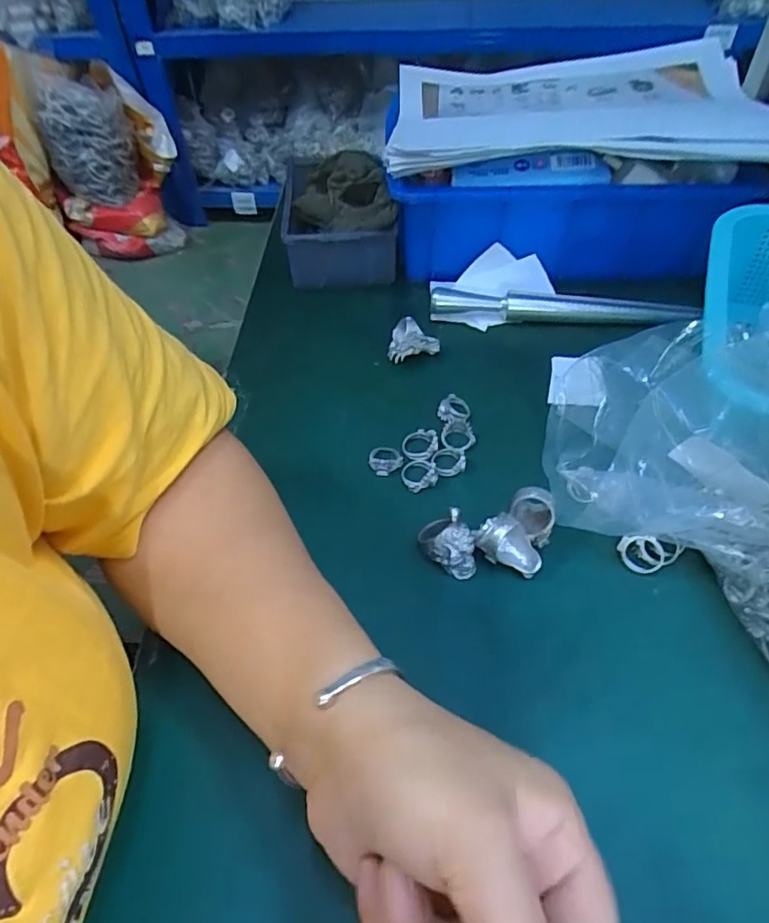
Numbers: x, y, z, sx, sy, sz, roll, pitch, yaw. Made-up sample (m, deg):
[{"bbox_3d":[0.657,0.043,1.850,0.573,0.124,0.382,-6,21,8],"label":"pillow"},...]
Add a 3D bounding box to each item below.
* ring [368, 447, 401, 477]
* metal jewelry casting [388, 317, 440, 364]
[{"bbox_3d":[0.001,-0.002,0.374,0.021,0.008,0.022,-1,50,2],"label":"ring"},{"bbox_3d":[0.022,-0.090,0.431,0.039,0.034,0.017,-4,50,0],"label":"metal jewelry casting"}]

